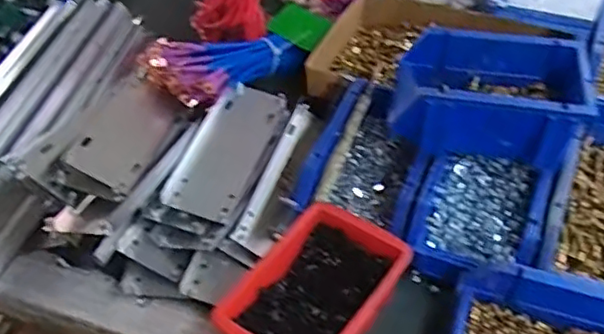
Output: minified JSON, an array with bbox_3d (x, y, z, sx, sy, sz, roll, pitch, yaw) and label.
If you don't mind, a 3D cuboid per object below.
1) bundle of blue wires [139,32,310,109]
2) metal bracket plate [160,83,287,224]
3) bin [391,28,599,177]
[{"bbox_3d":[-0.073,-0.110,0.668,0.181,0.045,0.079,-17,47,-34],"label":"bundle of blue wires"},{"bbox_3d":[-0.069,-0.021,0.602,0.065,0.013,0.173,21,48,2],"label":"metal bracket plate"},{"bbox_3d":[0.163,-0.066,0.545,0.158,0.063,0.108,5,49,9],"label":"bin"}]

